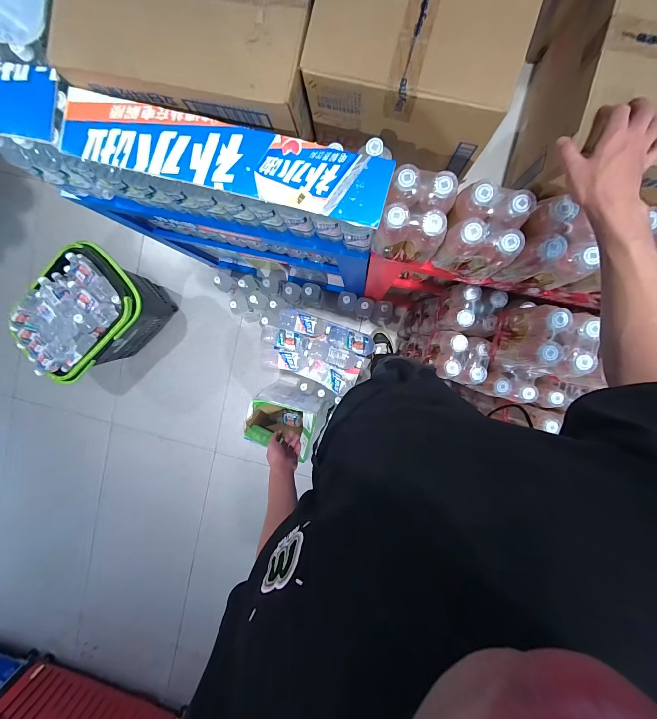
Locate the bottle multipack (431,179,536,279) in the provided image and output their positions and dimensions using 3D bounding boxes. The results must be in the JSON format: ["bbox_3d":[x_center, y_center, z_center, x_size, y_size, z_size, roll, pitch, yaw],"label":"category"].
[{"bbox_3d":[0.281,-0.236,0.574,0.117,0.145,0.113,12,95,4],"label":"bottle multipack"}]

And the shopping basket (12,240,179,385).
[{"bbox_3d":[-0.959,-0.190,1.296,0.472,0.425,0.337,-42,90,6],"label":"shopping basket"}]

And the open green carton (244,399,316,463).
[{"bbox_3d":[-0.191,0.258,1.317,0.252,0.332,0.207,20,96,3],"label":"open green carton"}]

